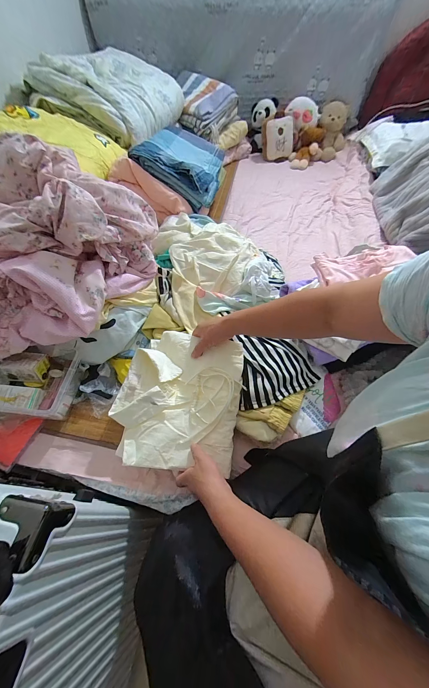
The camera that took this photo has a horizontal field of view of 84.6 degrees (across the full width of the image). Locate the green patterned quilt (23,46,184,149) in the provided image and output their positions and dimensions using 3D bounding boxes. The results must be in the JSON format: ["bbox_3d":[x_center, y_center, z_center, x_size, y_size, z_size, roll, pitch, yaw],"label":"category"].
[{"bbox_3d":[-0.379,-1.009,0.946,0.626,0.182,0.404,-40,65,-22],"label":"green patterned quilt"}]

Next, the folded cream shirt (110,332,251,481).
[{"bbox_3d":[-0.076,0.112,0.514,0.260,0.067,0.283,12,58,8],"label":"folded cream shirt"}]

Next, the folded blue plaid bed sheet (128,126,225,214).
[{"bbox_3d":[-0.099,-0.684,0.865,0.277,0.069,0.367,26,59,-16],"label":"folded blue plaid bed sheet"}]

